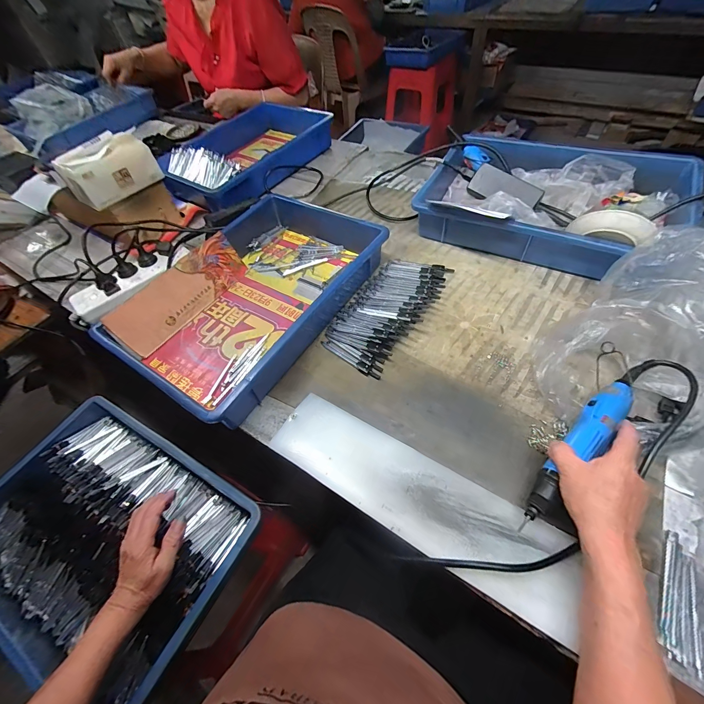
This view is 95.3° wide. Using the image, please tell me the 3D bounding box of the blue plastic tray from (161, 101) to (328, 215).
[{"bbox_3d":[-0.260,-0.530,0.864,0.269,0.107,0.487,30,64,24],"label":"blue plastic tray"}]

